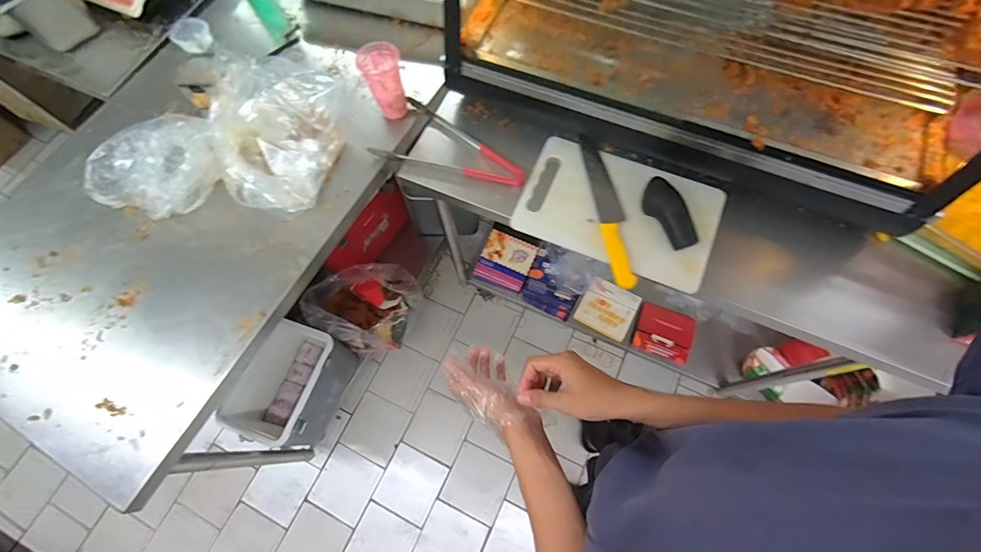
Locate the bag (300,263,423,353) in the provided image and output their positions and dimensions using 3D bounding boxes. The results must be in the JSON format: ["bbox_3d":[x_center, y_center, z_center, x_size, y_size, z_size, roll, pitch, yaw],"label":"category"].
[{"bbox_3d":[-0.399,0.095,1.363,0.273,0.212,0.287,22,71,10],"label":"bag"}]

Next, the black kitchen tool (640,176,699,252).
[{"bbox_3d":[0.328,-0.115,0.775,0.057,0.035,0.134,-17,69,-4],"label":"black kitchen tool"}]

